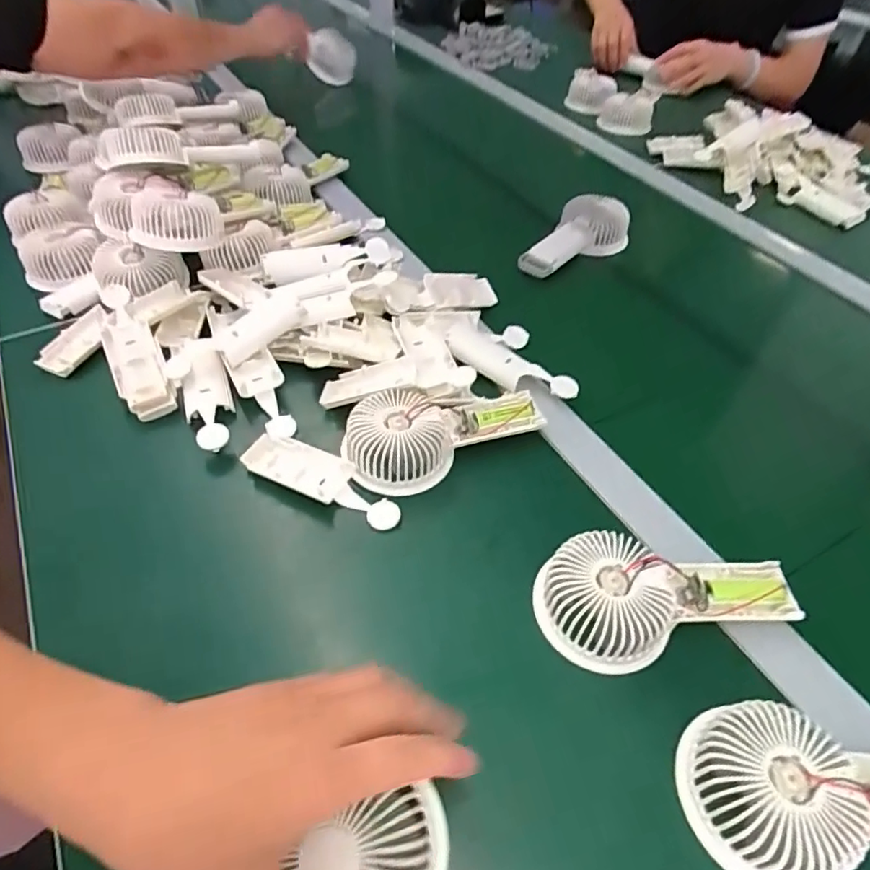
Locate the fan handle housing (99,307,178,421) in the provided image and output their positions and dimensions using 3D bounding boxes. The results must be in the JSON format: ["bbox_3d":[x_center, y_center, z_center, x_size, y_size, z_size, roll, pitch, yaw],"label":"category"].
[{"bbox_3d":[-0.265,-0.068,0.508,0.041,0.022,0.121,-26,70,-19],"label":"fan handle housing"}]

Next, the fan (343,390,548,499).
[{"bbox_3d":[0.008,-0.007,0.464,0.160,0.032,0.075,-11,50,-12],"label":"fan"}]

